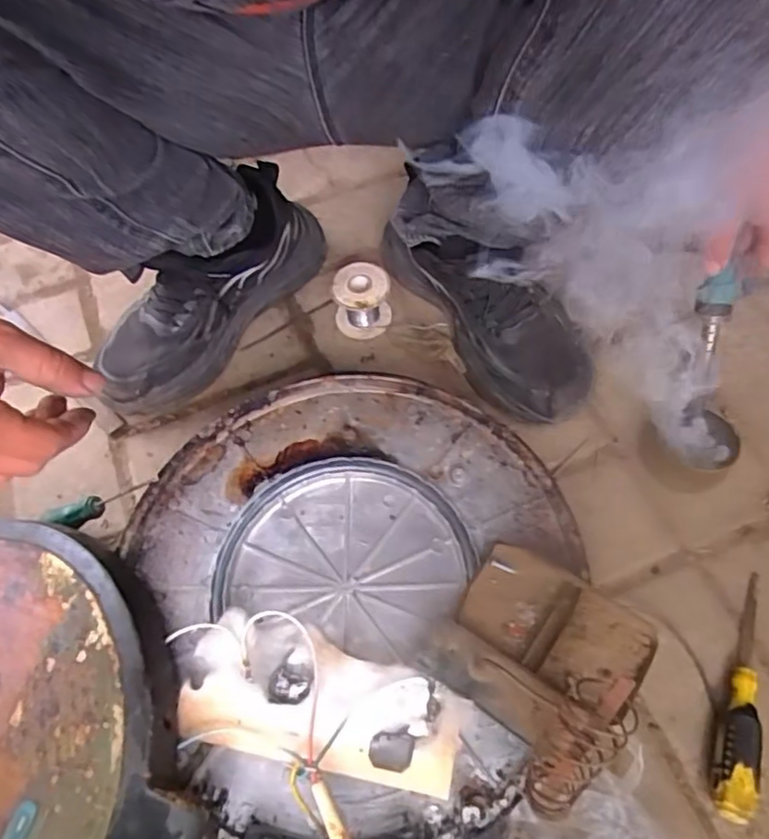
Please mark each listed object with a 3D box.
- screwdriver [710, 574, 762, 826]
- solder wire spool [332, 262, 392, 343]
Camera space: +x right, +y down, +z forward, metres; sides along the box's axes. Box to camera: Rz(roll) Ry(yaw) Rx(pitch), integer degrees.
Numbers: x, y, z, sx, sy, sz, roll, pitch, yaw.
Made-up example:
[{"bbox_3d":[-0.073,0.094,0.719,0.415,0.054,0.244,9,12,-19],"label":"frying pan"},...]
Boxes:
[{"bbox_3d":[0.243,0.181,0.430,0.024,0.026,0.164,16,63,12],"label":"screwdriver"},{"bbox_3d":[-0.021,-0.111,0.598,0.052,0.057,0.046,-10,61,-2],"label":"solder wire spool"}]

